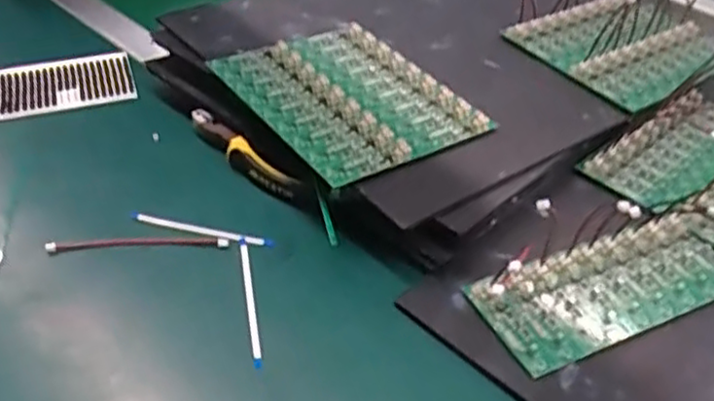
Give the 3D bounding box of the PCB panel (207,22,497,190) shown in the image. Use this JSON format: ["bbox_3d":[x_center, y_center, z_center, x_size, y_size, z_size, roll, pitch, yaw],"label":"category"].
[{"bbox_3d":[-0.008,-0.089,0.591,0.161,0.008,0.189,-24,50,-30],"label":"PCB panel"}]

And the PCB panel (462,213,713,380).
[{"bbox_3d":[0.184,0.061,0.500,0.198,0.010,0.078,-17,45,-20],"label":"PCB panel"}]

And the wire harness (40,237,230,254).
[{"bbox_3d":[-0.164,0.031,0.527,0.131,0.006,0.017,-2,42,-4],"label":"wire harness"}]

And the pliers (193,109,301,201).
[{"bbox_3d":[-0.099,-0.041,0.596,0.025,0.024,0.123,-32,52,-32],"label":"pliers"}]

